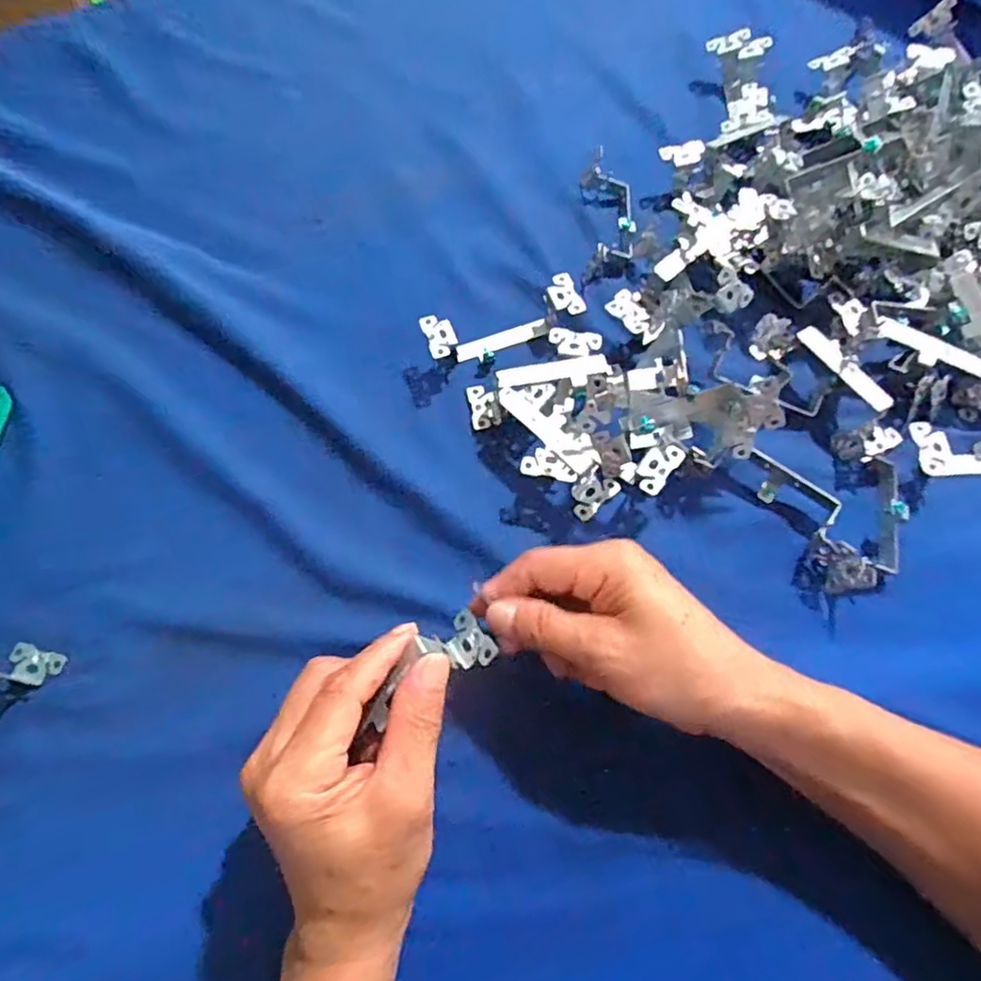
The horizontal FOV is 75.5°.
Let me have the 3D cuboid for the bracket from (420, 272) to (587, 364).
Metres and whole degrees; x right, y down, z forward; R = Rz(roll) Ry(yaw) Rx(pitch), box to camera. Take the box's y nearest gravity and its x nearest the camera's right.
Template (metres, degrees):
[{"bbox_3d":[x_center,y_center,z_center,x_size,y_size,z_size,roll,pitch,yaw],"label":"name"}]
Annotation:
[{"bbox_3d":[0.009,-0.113,0.435,0.107,0.029,0.032,-20,70,-6],"label":"bracket"}]

